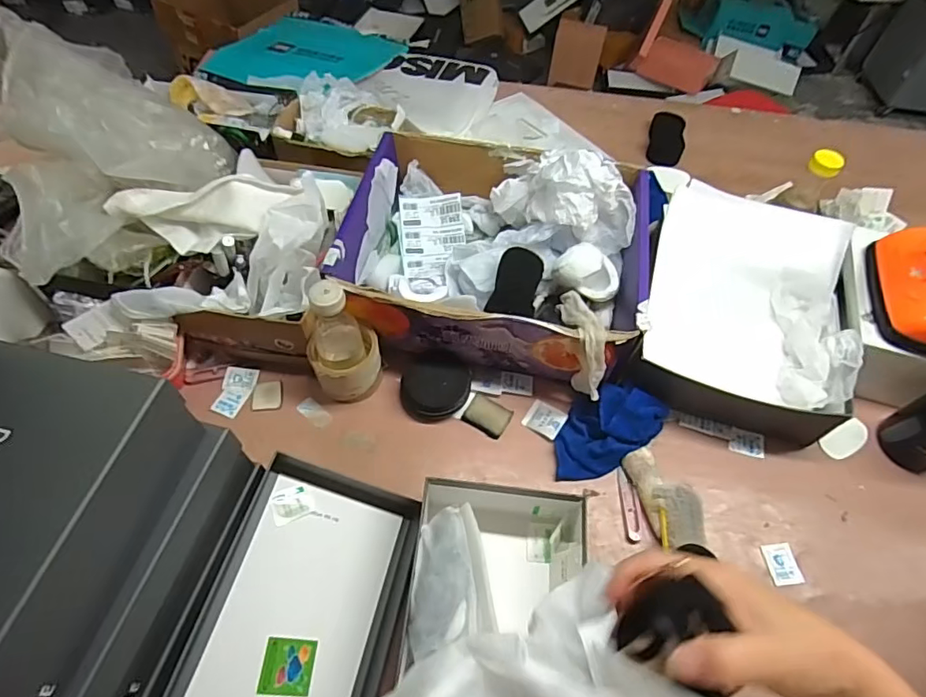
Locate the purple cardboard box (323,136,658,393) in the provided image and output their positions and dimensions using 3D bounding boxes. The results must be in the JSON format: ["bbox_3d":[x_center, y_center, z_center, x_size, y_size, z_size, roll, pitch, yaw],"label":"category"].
[{"bbox_3d":[0.045,-0.142,0.769,0.399,0.176,0.347,10,58,4],"label":"purple cardboard box"}]

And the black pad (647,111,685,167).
[{"bbox_3d":[0.400,-0.410,1.046,0.068,0.022,0.125,3,76,21],"label":"black pad"}]

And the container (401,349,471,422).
[{"bbox_3d":[-0.037,0.050,0.722,0.090,0.038,0.090,1,58,-1],"label":"container"}]

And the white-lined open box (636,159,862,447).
[{"bbox_3d":[0.391,-0.063,0.755,0.254,0.128,0.321,16,59,8],"label":"white-lined open box"}]

